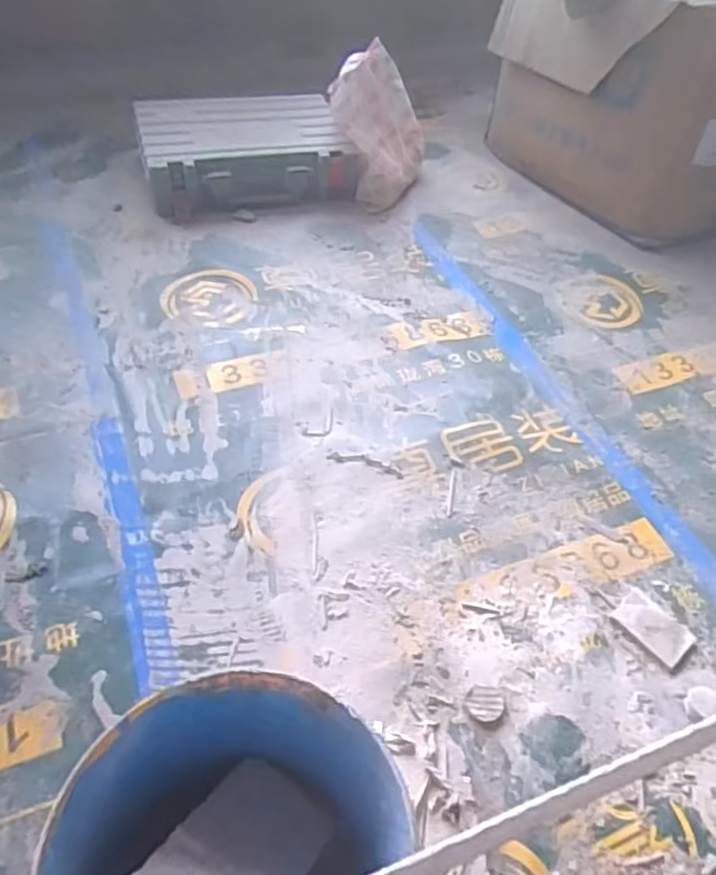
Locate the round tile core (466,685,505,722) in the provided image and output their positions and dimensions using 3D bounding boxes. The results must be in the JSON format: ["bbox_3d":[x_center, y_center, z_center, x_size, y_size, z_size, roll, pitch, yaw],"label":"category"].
[{"bbox_3d":[0.141,0.294,0.729,0.042,0.006,0.037,5,49,-1],"label":"round tile core"}]

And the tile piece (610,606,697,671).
[{"bbox_3d":[0.366,0.234,0.813,0.089,0.012,0.057,39,56,25],"label":"tile piece"}]

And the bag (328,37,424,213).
[{"bbox_3d":[0.056,-0.673,1.424,0.172,0.246,0.282,14,49,8],"label":"bag"}]

